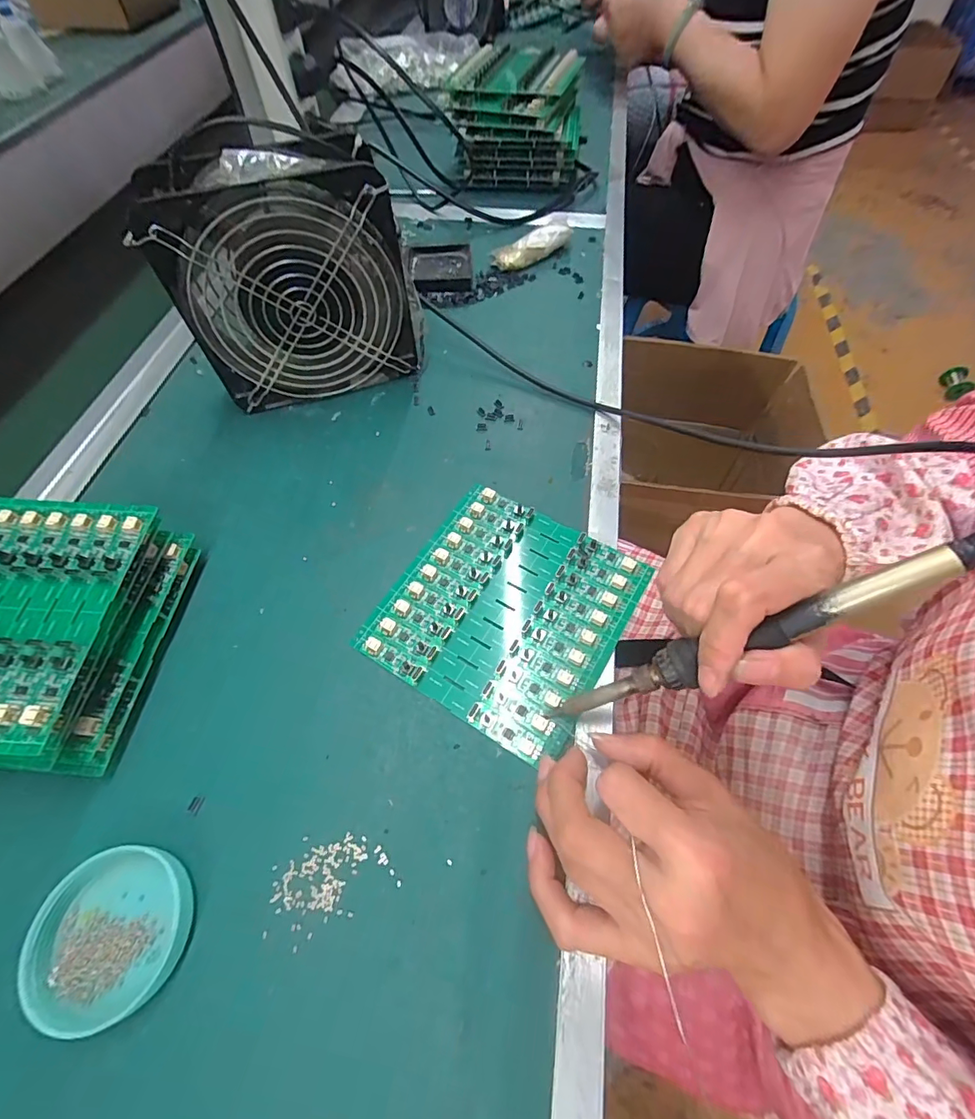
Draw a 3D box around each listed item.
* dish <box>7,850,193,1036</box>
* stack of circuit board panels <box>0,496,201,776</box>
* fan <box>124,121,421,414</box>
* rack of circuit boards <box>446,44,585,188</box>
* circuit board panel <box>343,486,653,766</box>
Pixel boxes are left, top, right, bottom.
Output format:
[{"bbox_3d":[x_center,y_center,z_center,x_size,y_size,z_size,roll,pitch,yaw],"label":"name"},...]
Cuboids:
[{"bbox_3d":[-0.169,0.167,0.214,0.062,0.017,0.062,0,59,1],"label":"dish"},{"bbox_3d":[-0.264,0.035,0.264,0.141,0.059,0.138,1,60,4],"label":"stack of circuit board panels"},{"bbox_3d":[-0.135,-0.197,0.346,0.155,0.155,0.057,-16,60,-6],"label":"fan"},{"bbox_3d":[0.036,-0.518,0.558,0.144,0.082,0.158,7,58,8],"label":"rack of circuit boards"},{"bbox_3d":[0.012,0.027,0.293,0.134,0.006,0.139,27,66,17],"label":"circuit board panel"}]

